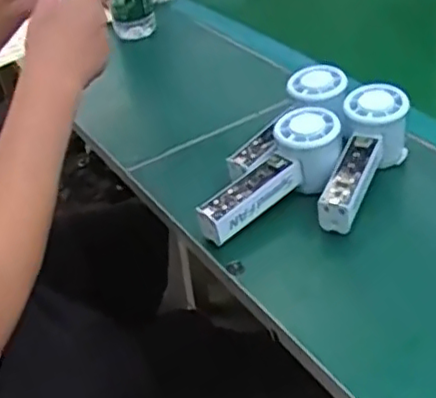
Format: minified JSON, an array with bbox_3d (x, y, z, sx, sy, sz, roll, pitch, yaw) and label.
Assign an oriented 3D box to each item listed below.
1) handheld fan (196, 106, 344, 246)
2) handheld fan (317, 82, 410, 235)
[{"bbox_3d":[0.046,-0.019,0.586,0.158,0.053,0.054,-40,45,-15],"label":"handheld fan"},{"bbox_3d":[0.131,-0.033,0.586,0.054,0.075,0.149,7,38,20],"label":"handheld fan"}]

